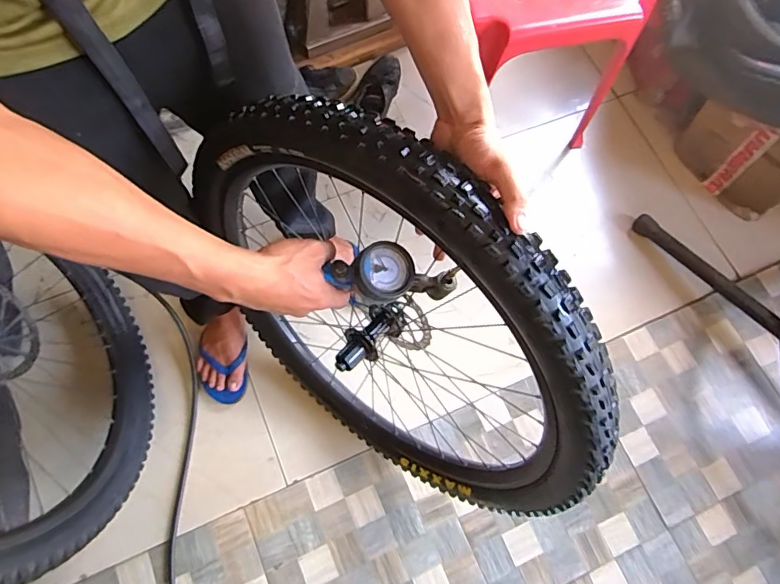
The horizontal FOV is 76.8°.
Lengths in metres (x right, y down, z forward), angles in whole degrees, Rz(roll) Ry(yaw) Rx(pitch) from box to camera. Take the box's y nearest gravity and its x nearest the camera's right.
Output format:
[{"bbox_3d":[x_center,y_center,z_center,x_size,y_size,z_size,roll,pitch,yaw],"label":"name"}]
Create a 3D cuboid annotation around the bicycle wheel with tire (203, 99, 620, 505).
[{"bbox_3d":[-0.023,0.070,0.753,0.659,0.712,0.101,38,62,21],"label":"bicycle wheel with tire"}]

